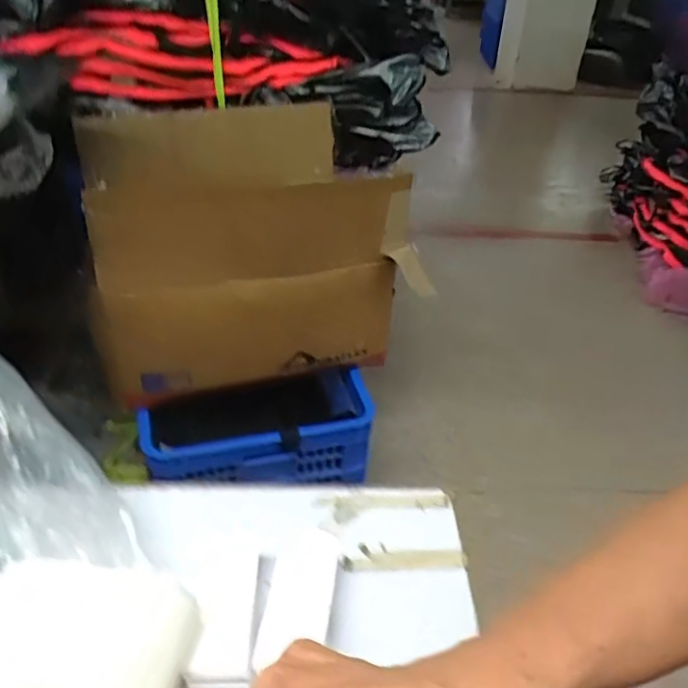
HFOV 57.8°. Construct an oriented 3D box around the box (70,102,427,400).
[{"bbox_3d":[-0.185,-0.192,1.160,0.537,0.356,0.403,-7,39,-13],"label":"box"}]

